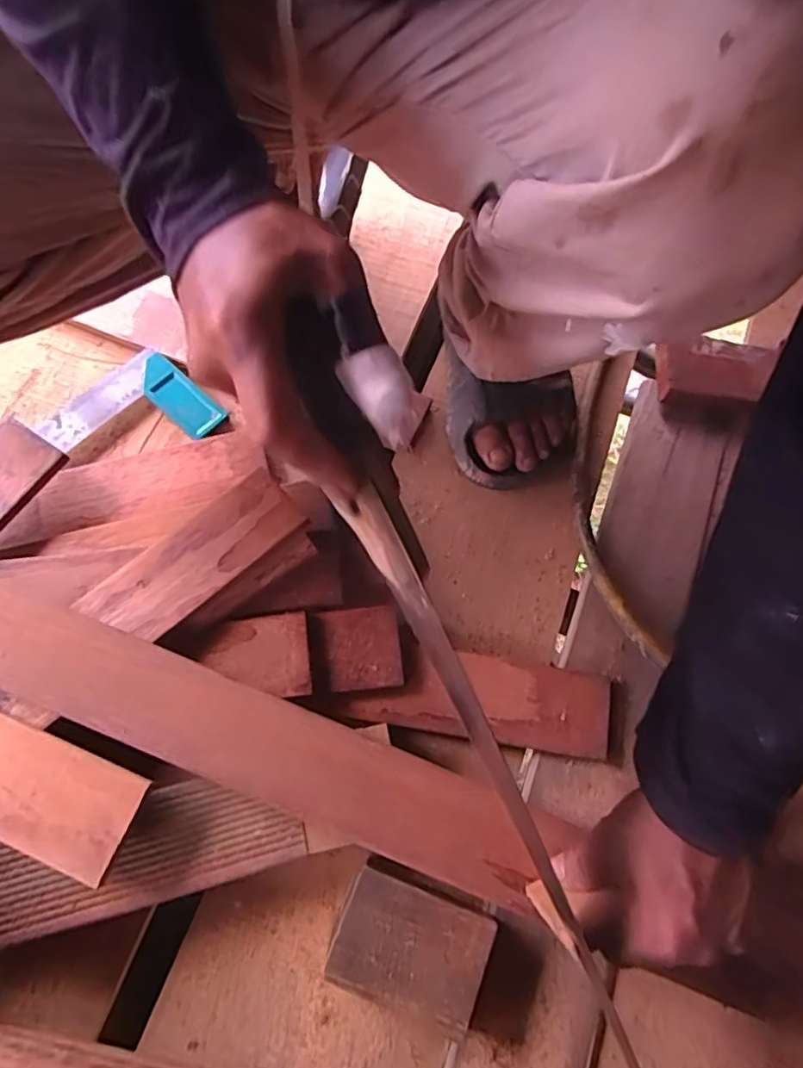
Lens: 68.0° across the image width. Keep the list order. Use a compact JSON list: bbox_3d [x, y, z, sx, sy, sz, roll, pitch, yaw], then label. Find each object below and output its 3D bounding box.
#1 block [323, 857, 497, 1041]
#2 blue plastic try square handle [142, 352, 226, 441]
[{"bbox_3d":[0.005,0.274,0.405,0.098,0.045,0.074,21,69,6],"label":"block"},{"bbox_3d":[-0.216,-0.131,0.571,0.101,0.016,0.039,40,72,12],"label":"blue plastic try square handle"}]

